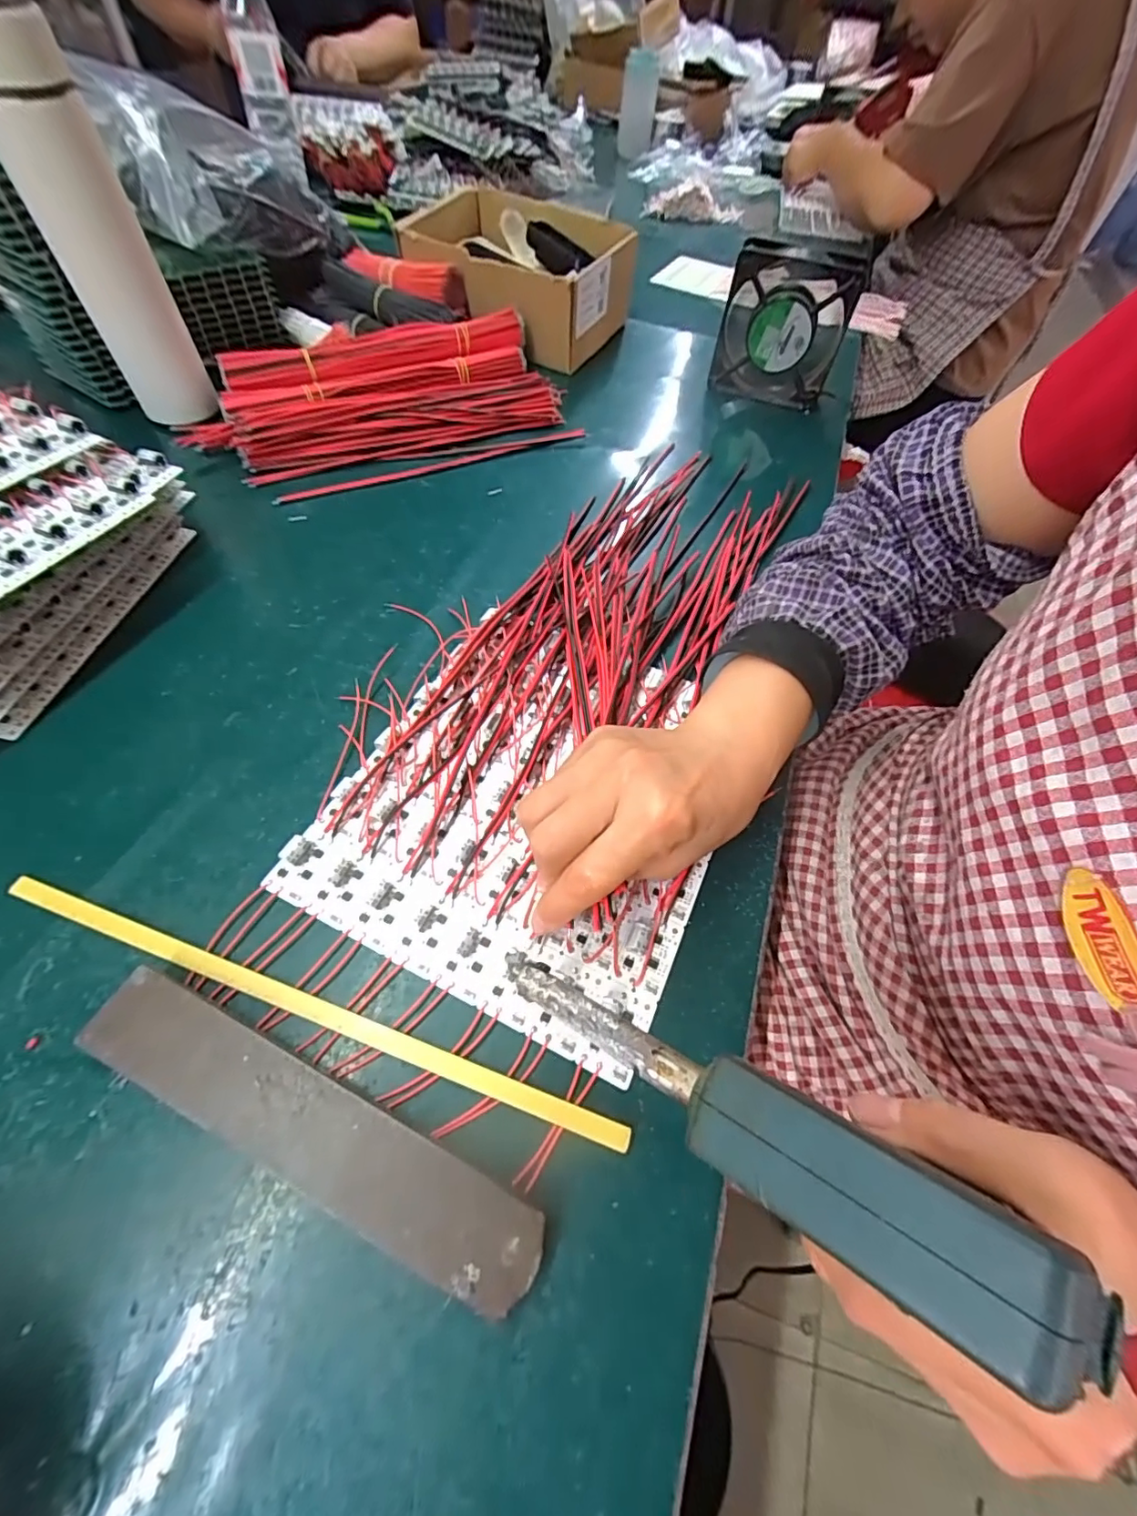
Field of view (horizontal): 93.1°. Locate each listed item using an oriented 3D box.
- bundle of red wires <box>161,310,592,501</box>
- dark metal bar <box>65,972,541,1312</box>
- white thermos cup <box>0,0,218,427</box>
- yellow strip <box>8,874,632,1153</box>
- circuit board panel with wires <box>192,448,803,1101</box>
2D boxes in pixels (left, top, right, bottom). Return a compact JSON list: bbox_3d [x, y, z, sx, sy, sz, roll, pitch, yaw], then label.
[{"bbox_3d":[-0.174,-0.331,0.505,0.344,0.061,0.181,-16,60,-13],"label":"bundle of red wires"},{"bbox_3d":[-0.104,0.146,0.217,0.198,0.017,0.035,23,59,11],"label":"dark metal bar"},{"bbox_3d":[-0.357,-0.389,0.414,0.067,0.250,0.078,-30,64,-20],"label":"white thermos cup"},{"bbox_3d":[-0.123,0.111,0.244,0.308,0.004,0.011,18,56,9],"label":"yellow strip"},{"bbox_3d":[0.015,-0.068,0.365,0.227,0.021,0.500,23,60,11],"label":"circuit board panel with wires"}]

